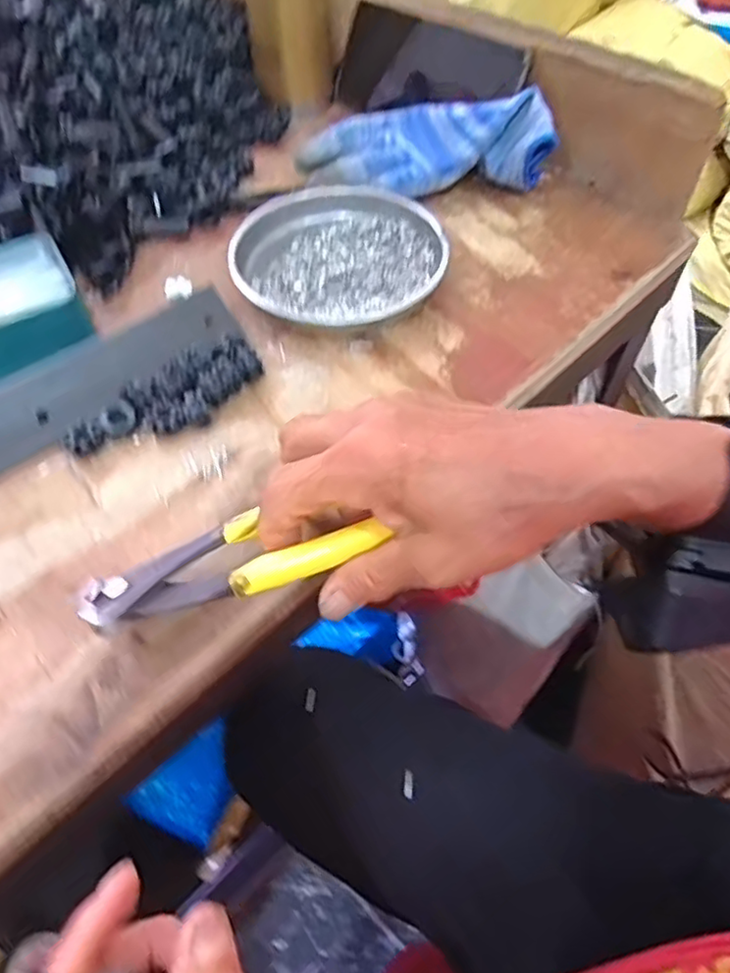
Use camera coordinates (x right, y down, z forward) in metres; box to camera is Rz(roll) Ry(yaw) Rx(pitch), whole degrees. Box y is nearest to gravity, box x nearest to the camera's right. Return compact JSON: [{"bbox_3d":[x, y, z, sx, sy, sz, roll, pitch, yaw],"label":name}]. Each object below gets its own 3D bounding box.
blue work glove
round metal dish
[{"bbox_3d":[0.038,-0.233,0.434,0.169,0.058,0.075,6,55,4],"label":"blue work glove"},{"bbox_3d":[-0.018,-0.145,0.394,0.128,0.022,0.109,-24,59,-16],"label":"round metal dish"}]

